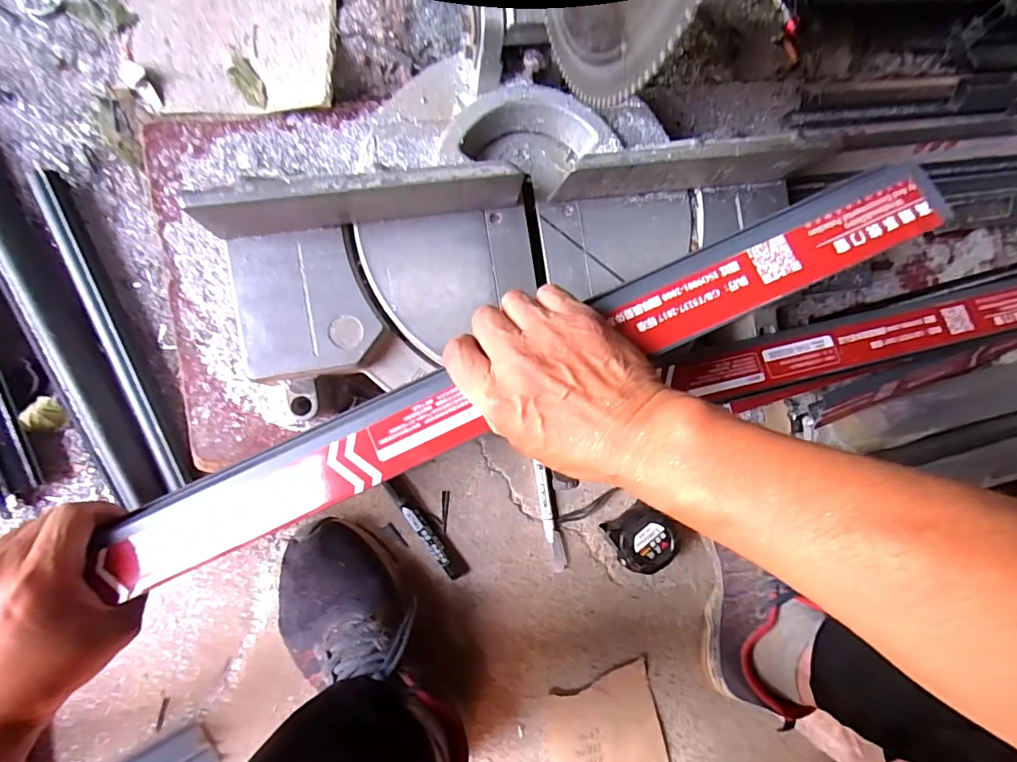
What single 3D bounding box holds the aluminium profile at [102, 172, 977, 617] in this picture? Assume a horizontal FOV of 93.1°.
[{"bbox_3d":[0.007,-0.004,0.314,0.567,0.026,0.047,-24,94,0],"label":"aluminium profile"}]

